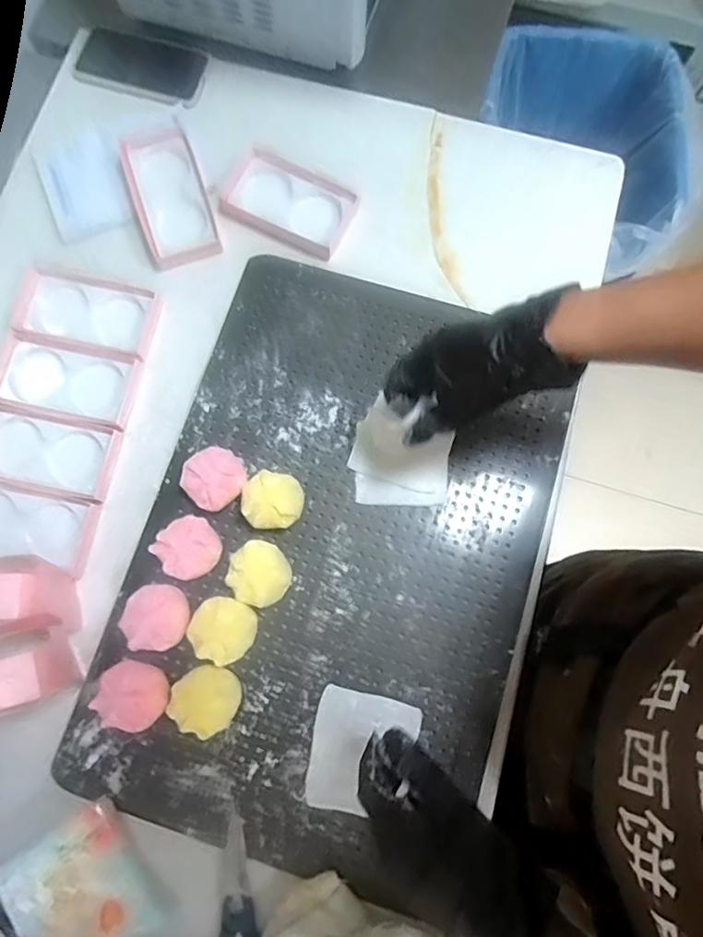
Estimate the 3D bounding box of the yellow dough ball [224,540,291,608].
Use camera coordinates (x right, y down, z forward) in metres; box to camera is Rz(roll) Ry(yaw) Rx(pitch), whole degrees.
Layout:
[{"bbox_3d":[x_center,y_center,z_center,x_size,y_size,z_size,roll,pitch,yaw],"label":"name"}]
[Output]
[{"bbox_3d":[-0.092,0.107,0.566,0.059,0.040,0.061,0,78,-1],"label":"yellow dough ball"}]

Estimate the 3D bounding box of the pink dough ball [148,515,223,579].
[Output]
[{"bbox_3d":[-0.162,0.081,0.567,0.057,0.051,0.058,0,78,-1],"label":"pink dough ball"}]

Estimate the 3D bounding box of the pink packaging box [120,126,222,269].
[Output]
[{"bbox_3d":[-0.212,-0.318,0.659,0.080,0.027,0.165,-19,79,-5],"label":"pink packaging box"}]

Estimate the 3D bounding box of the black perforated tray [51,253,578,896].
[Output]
[{"bbox_3d":[-0.010,0.080,0.586,0.402,0.019,0.583,18,78,2],"label":"black perforated tray"}]

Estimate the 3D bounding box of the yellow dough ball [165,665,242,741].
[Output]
[{"bbox_3d":[-0.138,0.220,0.538,0.059,0.040,0.062,0,78,-1],"label":"yellow dough ball"}]

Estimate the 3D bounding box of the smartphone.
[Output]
[{"bbox_3d":[-0.262,-0.496,0.695,0.167,0.018,0.076,17,78,2],"label":"smartphone"}]

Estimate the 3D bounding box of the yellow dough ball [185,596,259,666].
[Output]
[{"bbox_3d":[-0.125,0.159,0.556,0.059,0.045,0.060,0,78,-1],"label":"yellow dough ball"}]

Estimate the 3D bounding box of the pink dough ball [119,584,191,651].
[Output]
[{"bbox_3d":[-0.191,0.146,0.555,0.060,0.037,0.060,0,78,-1],"label":"pink dough ball"}]

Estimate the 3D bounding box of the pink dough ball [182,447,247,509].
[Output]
[{"bbox_3d":[-0.140,0.010,0.582,0.057,0.045,0.062,0,78,-1],"label":"pink dough ball"}]

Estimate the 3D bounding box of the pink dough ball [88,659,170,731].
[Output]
[{"bbox_3d":[-0.206,0.214,0.533,0.065,0.052,0.054,11,78,1],"label":"pink dough ball"}]

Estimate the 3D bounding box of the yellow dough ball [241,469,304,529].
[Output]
[{"bbox_3d":[-0.079,0.032,0.577,0.059,0.048,0.058,0,78,-1],"label":"yellow dough ball"}]

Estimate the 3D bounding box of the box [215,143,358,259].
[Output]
[{"bbox_3d":[-0.071,-0.303,0.646,0.138,0.030,0.085,25,79,4],"label":"box"}]

